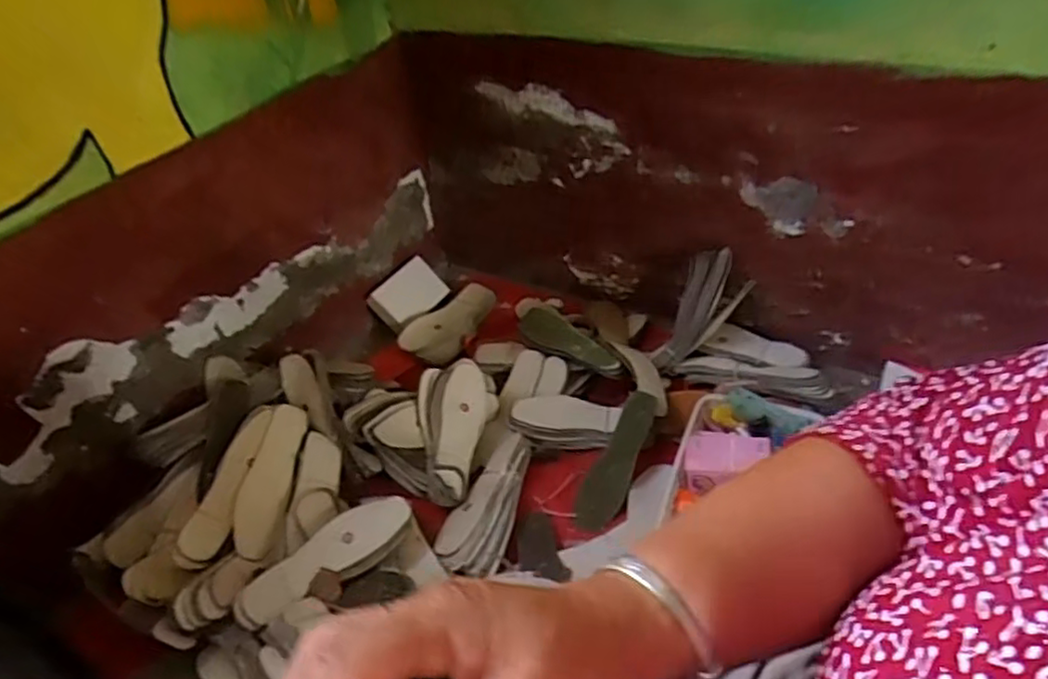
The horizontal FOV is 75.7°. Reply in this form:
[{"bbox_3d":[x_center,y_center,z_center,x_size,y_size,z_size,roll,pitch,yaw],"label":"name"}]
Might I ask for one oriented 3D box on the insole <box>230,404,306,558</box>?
[{"bbox_3d":[-0.369,0.198,0.989,0.064,0.024,0.232,-2,50,6],"label":"insole"}]

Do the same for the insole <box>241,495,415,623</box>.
[{"bbox_3d":[-0.261,0.281,0.893,0.233,0.010,0.068,-28,73,-24],"label":"insole"}]

